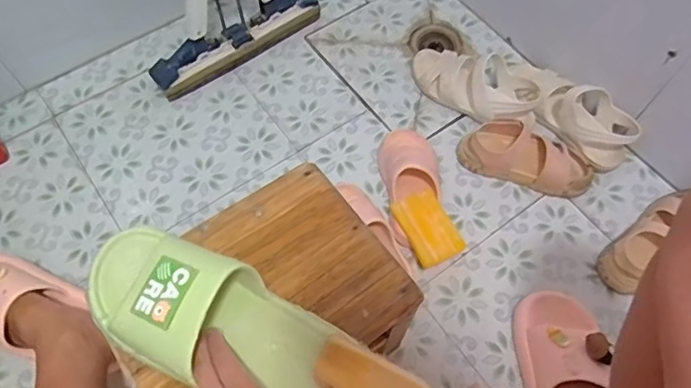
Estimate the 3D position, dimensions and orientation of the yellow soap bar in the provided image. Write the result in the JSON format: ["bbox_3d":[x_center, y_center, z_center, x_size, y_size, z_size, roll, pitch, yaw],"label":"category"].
[{"bbox_3d":[0.124,0.050,0.797,0.067,0.022,0.108,-25,66,-12],"label":"yellow soap bar"}]

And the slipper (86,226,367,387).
[{"bbox_3d":[-0.113,0.110,0.467,0.251,0.064,0.107,25,65,1],"label":"slipper"}]

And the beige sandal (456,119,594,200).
[{"bbox_3d":[0.298,-0.060,0.880,0.217,0.055,0.088,17,64,8],"label":"beige sandal"}]

